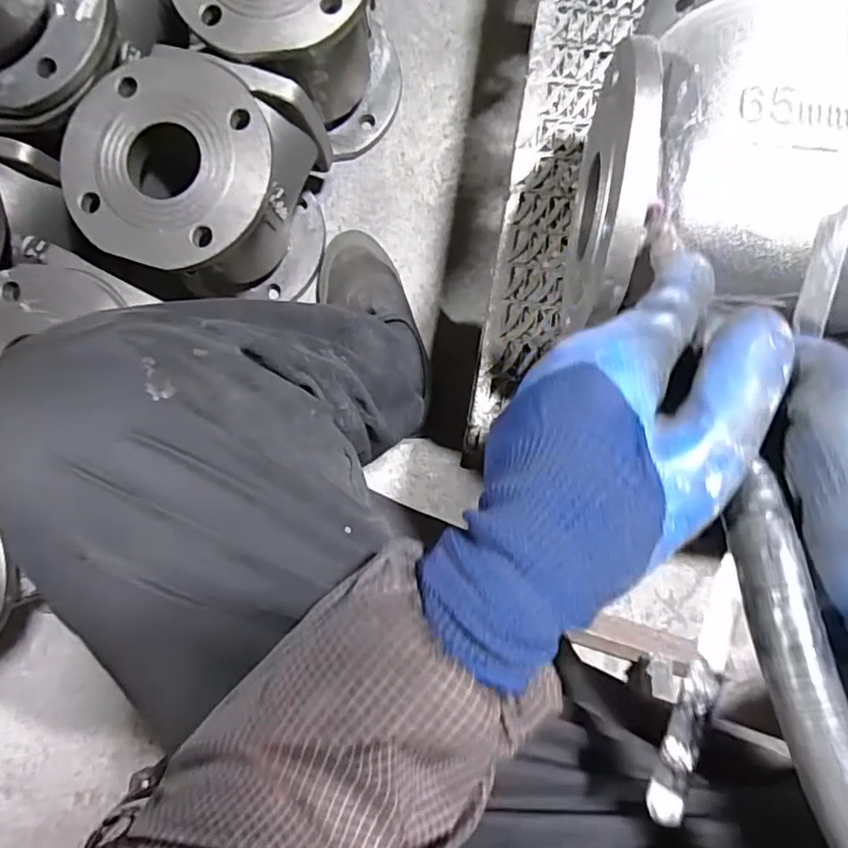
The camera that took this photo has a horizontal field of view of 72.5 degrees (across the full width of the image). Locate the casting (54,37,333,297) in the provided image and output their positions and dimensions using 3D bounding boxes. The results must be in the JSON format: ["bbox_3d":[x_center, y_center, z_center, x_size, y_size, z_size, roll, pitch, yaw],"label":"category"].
[{"bbox_3d":[-0.204,-0.227,0.572,0.172,0.199,0.179,0,89,5],"label":"casting"}]

